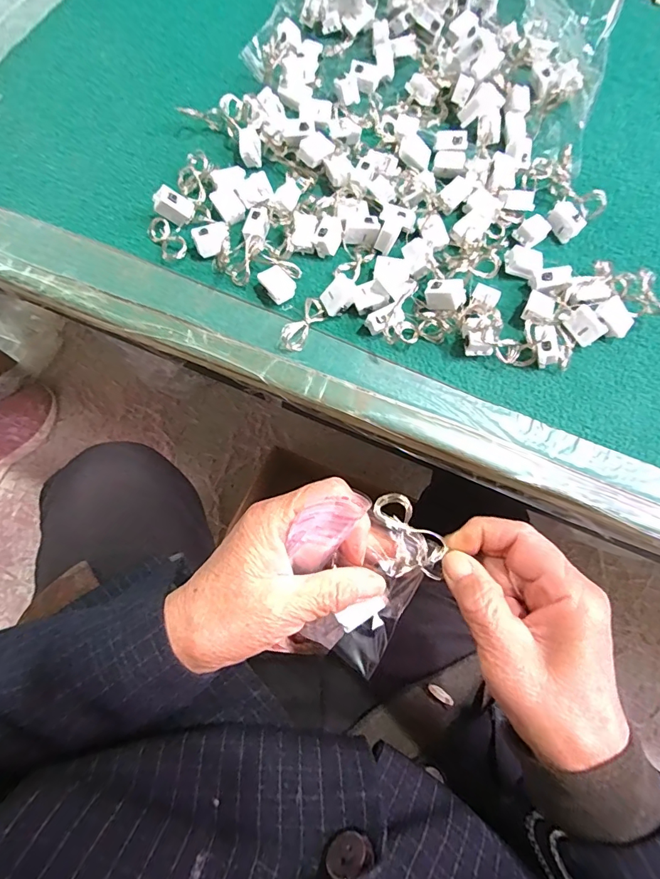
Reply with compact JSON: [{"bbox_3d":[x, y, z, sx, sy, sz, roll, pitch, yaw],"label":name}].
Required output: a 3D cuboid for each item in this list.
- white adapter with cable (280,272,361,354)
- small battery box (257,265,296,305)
[{"bbox_3d":[-0.010,-0.097,0.339,0.070,0.019,0.025,-41,79,-12],"label":"white adapter with cable"},{"bbox_3d":[-0.041,-0.121,0.349,0.021,0.009,0.028,-39,95,-10],"label":"small battery box"}]

